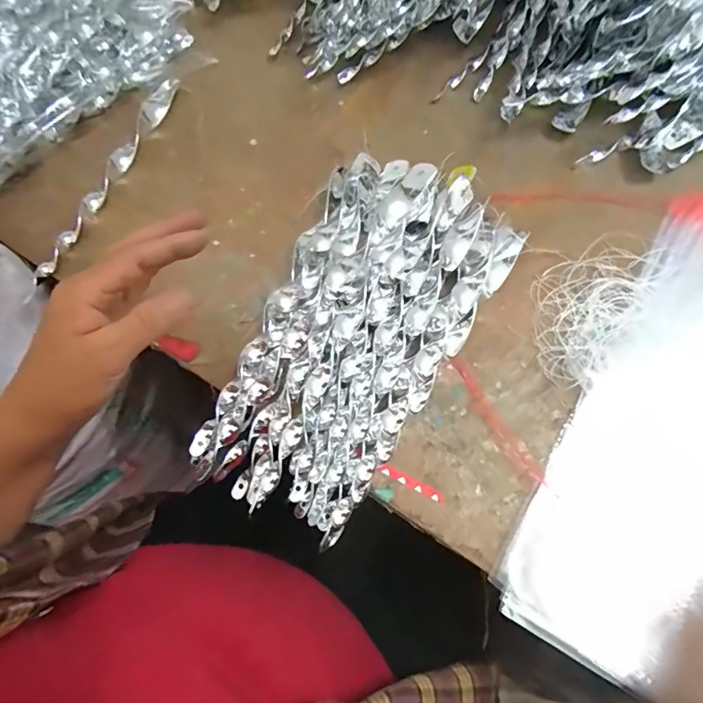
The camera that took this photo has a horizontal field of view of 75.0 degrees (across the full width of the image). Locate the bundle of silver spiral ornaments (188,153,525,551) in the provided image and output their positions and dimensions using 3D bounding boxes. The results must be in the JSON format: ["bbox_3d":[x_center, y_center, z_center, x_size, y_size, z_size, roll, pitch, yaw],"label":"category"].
[{"bbox_3d":[0.006,-0.024,0.351,0.168,0.052,0.307,24,68,13],"label":"bundle of silver spiral ornaments"}]

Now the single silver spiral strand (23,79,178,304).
[{"bbox_3d":[-0.244,-0.175,0.456,0.027,0.020,0.280,13,69,10],"label":"single silver spiral strand"}]

